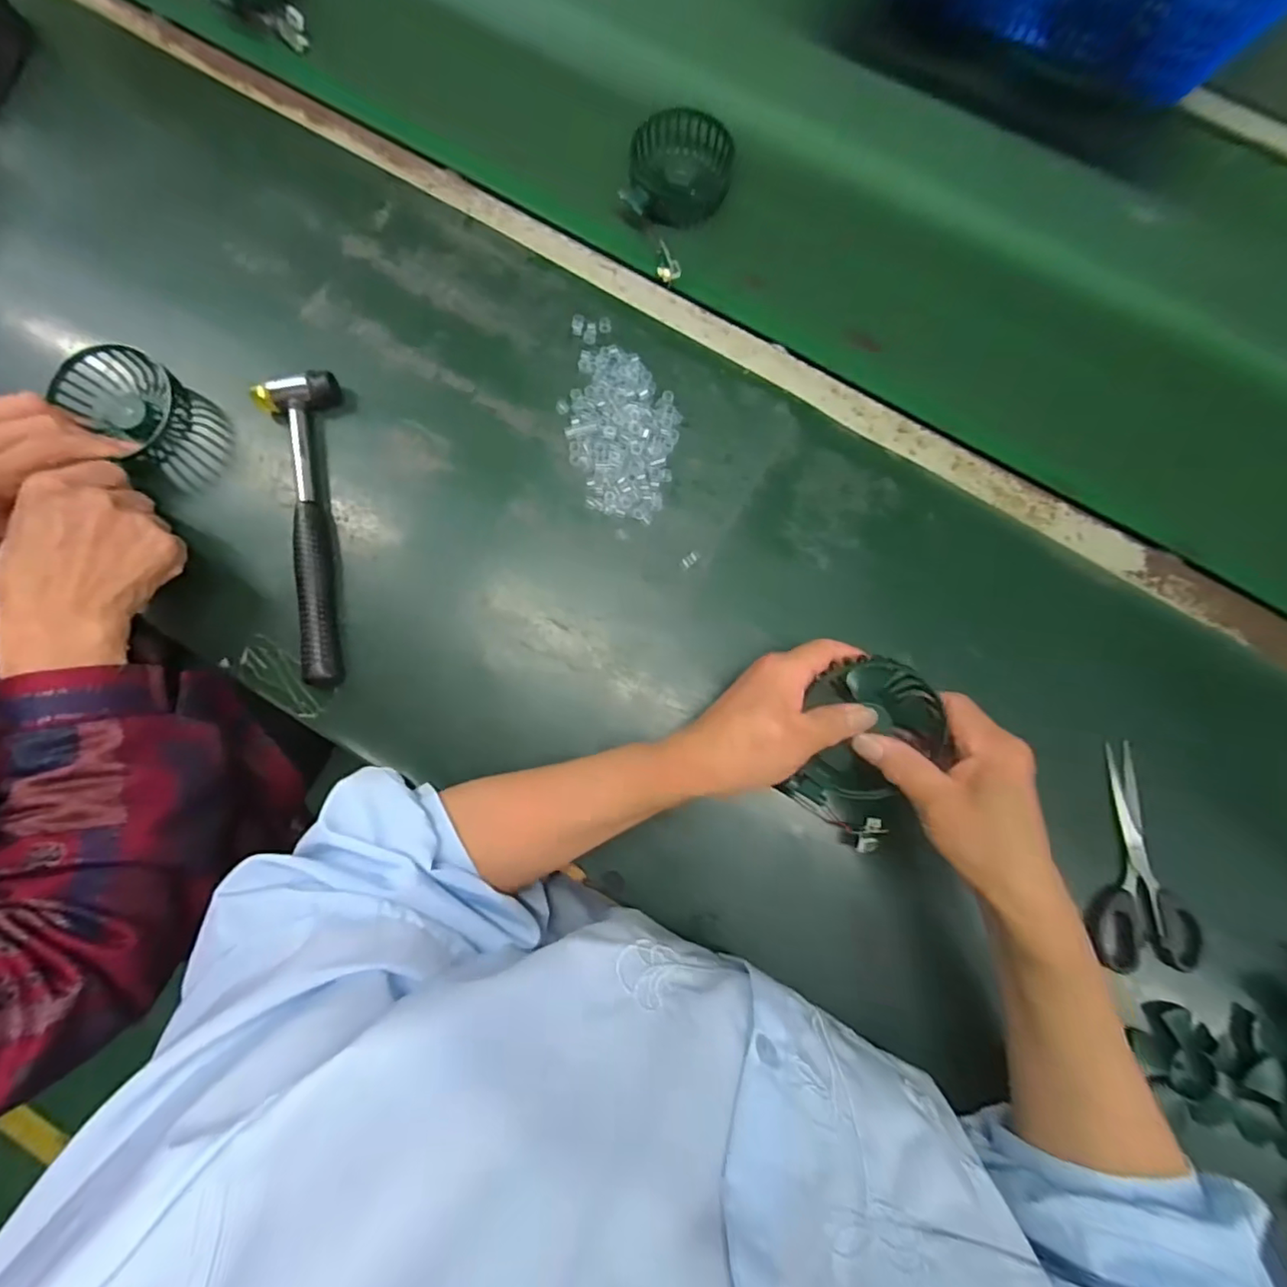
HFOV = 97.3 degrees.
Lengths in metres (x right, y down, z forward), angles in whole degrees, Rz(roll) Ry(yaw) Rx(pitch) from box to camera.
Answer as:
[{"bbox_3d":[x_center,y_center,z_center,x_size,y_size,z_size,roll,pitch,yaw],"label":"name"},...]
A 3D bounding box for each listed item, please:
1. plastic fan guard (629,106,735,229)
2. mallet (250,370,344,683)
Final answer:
[{"bbox_3d":[0.033,-0.412,0.491,0.083,0.032,0.080,9,82,1],"label":"plastic fan guard"},{"bbox_3d":[-0.258,-0.087,0.424,0.054,0.023,0.236,-5,82,-1],"label":"mallet"}]

